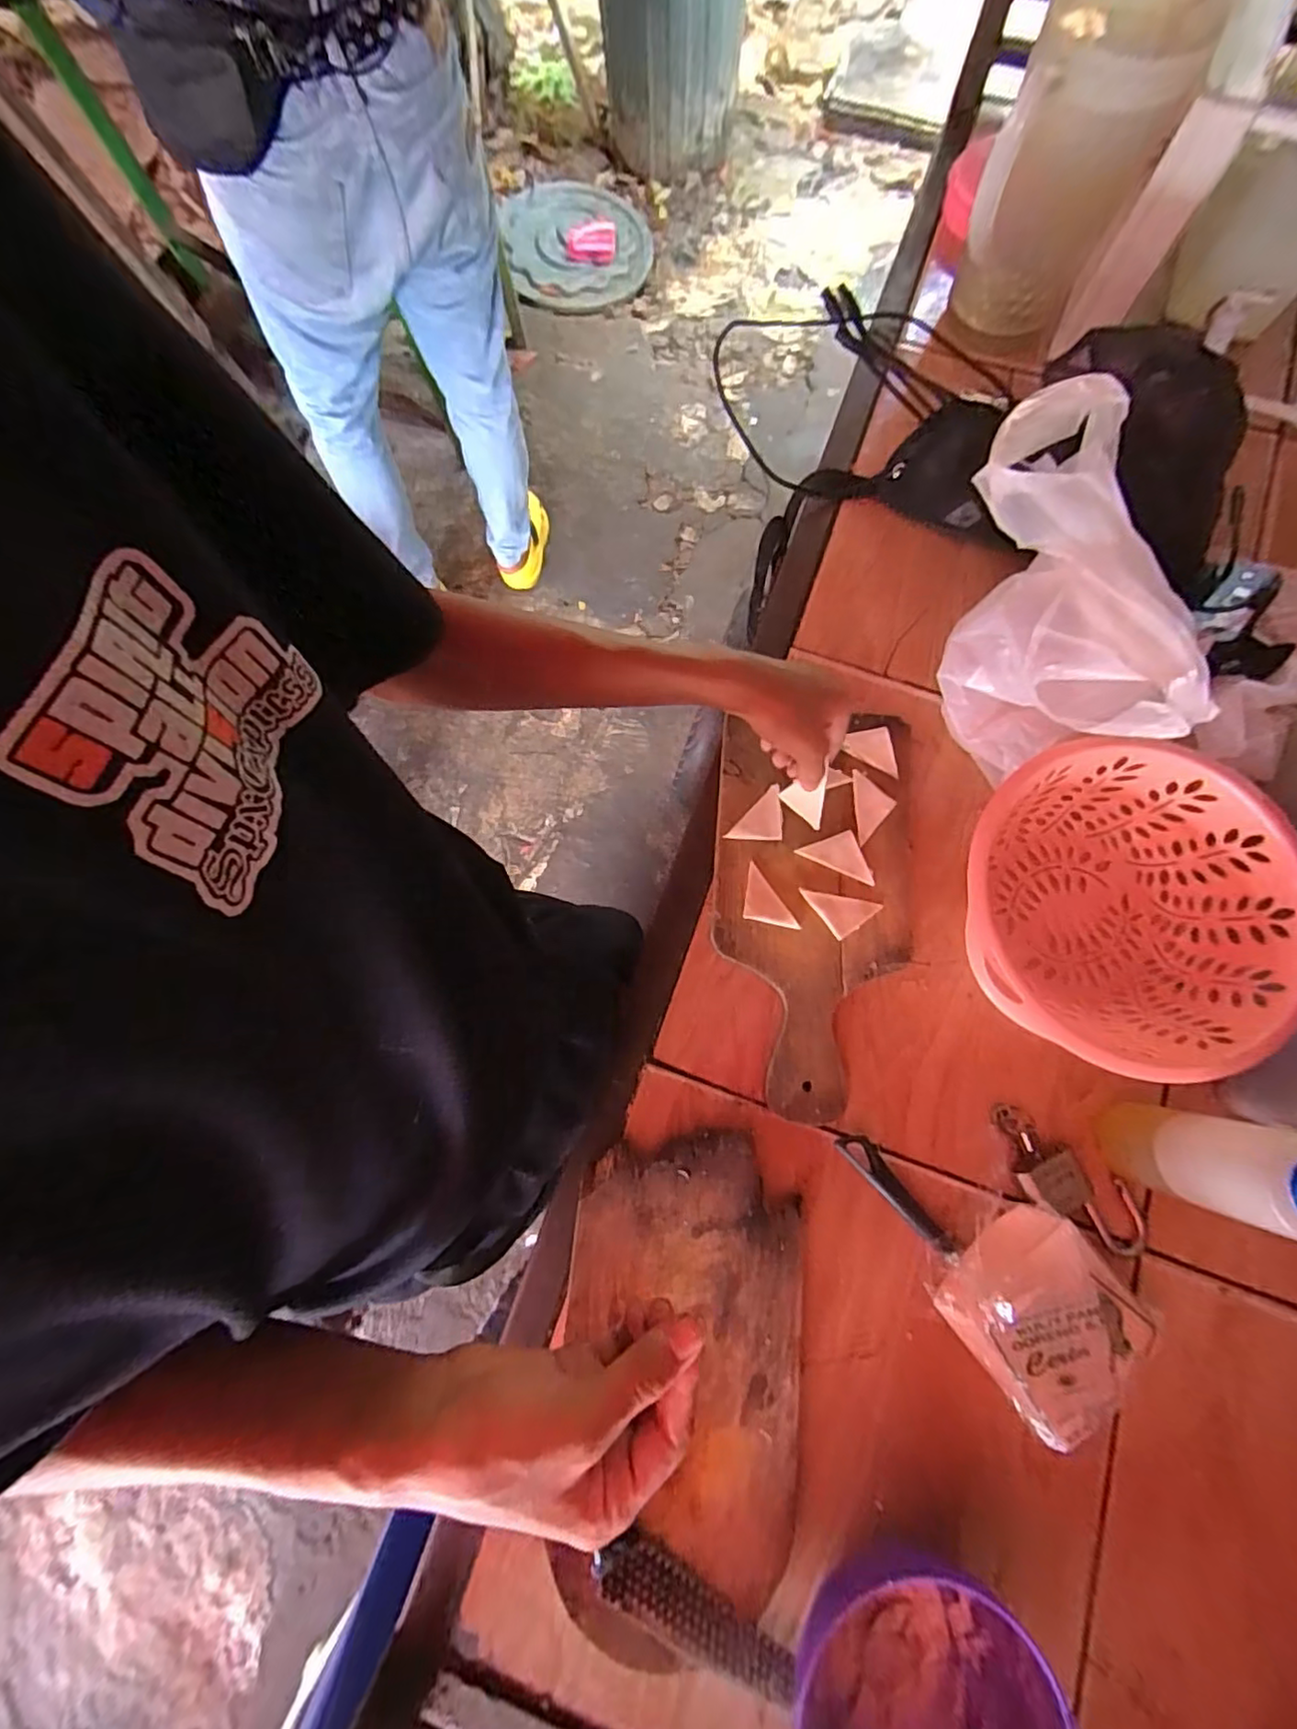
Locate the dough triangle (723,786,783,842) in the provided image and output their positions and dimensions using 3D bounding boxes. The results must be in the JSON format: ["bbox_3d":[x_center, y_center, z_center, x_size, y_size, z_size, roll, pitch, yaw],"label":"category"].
[{"bbox_3d":[0.091,-0.044,0.522,0.046,0.004,0.046,2,86,-2],"label":"dough triangle"}]

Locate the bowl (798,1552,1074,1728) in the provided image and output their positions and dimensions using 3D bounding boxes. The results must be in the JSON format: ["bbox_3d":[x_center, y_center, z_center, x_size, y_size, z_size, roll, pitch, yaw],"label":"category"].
[{"bbox_3d":[0.161,0.491,0.363,0.148,0.060,0.151,0,76,-1],"label":"bowl"}]

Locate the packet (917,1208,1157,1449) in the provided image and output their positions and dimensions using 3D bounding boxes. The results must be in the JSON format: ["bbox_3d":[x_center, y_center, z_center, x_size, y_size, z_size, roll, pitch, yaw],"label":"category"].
[{"bbox_3d":[0.280,0.315,0.421,0.114,0.065,0.128,-38,79,-6],"label":"packet"}]

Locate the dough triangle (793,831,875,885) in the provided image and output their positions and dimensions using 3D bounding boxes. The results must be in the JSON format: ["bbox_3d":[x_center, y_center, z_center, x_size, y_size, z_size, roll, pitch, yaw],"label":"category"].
[{"bbox_3d":[0.163,-0.011,0.517,0.066,0.004,0.035,24,79,9],"label":"dough triangle"}]

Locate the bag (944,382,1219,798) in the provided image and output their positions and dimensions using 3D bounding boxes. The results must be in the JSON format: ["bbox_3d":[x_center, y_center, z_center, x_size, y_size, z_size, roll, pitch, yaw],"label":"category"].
[{"bbox_3d":[0.282,-0.176,0.466,0.091,0.184,0.229,-18,78,-2],"label":"bag"}]

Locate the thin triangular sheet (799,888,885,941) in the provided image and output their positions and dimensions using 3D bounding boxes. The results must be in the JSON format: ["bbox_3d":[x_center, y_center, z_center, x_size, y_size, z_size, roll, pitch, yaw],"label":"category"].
[{"bbox_3d":[0.157,0.043,0.506,0.064,0.004,0.034,10,77,6],"label":"thin triangular sheet"}]

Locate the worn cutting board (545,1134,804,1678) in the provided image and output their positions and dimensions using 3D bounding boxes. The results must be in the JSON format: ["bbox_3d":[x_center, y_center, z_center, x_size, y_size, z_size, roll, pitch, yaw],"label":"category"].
[{"bbox_3d":[0.023,0.361,0.429,0.163,0.023,0.301,5,77,5],"label":"worn cutting board"}]

